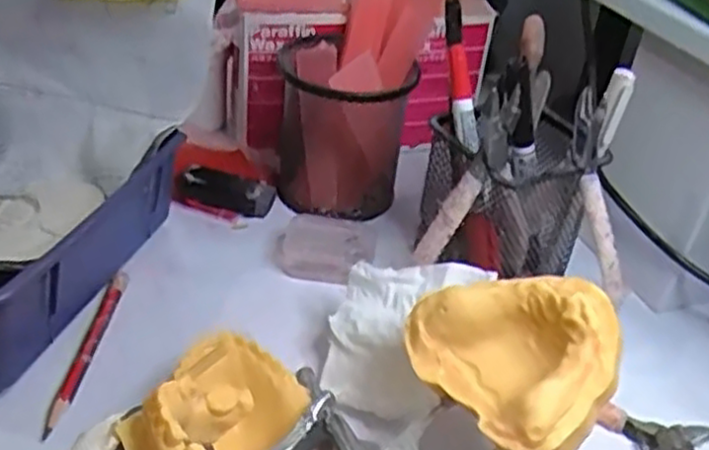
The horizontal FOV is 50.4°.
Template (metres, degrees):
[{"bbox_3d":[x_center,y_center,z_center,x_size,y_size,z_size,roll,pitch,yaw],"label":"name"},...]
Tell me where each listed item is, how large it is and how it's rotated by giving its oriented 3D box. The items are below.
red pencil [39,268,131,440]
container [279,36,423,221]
[{"bbox_3d":[-0.132,0.060,0.377,0.008,0.007,0.108,8,36,1],"label":"red pencil"},{"bbox_3d":[-0.009,-0.065,0.490,0.082,0.100,0.089,6,36,-2],"label":"container"}]

